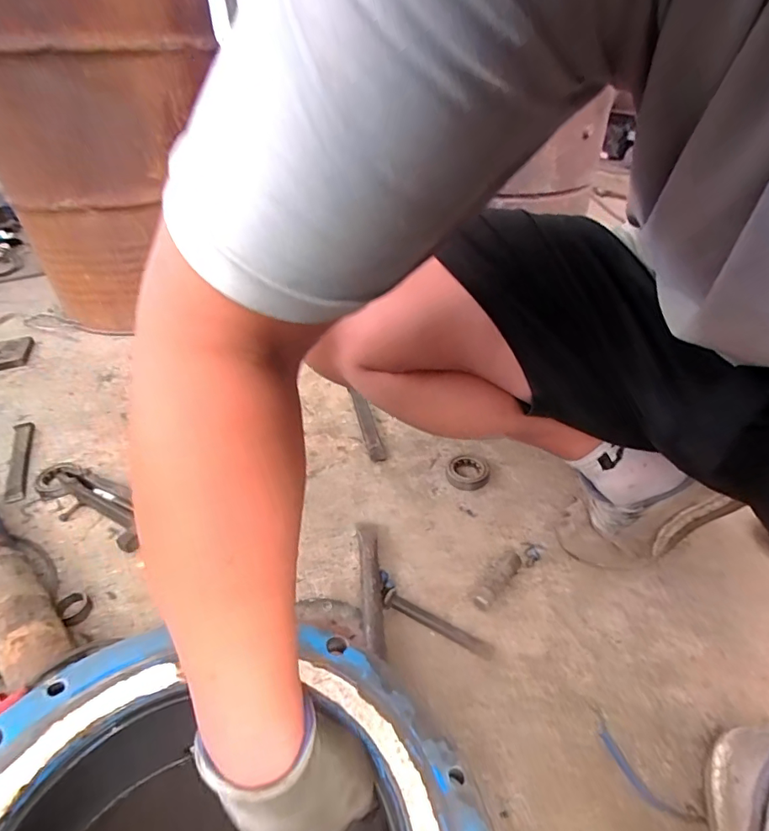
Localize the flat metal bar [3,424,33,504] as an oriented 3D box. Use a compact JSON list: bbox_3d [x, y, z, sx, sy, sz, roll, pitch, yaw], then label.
[{"bbox_3d":[-0.654,0.080,0.854,0.027,0.019,0.217,-18,39,-21],"label":"flat metal bar"}]

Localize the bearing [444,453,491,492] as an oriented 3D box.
[{"bbox_3d":[0.140,0.093,0.798,0.070,0.021,0.070,-1,36,1],"label":"bearing"}]

